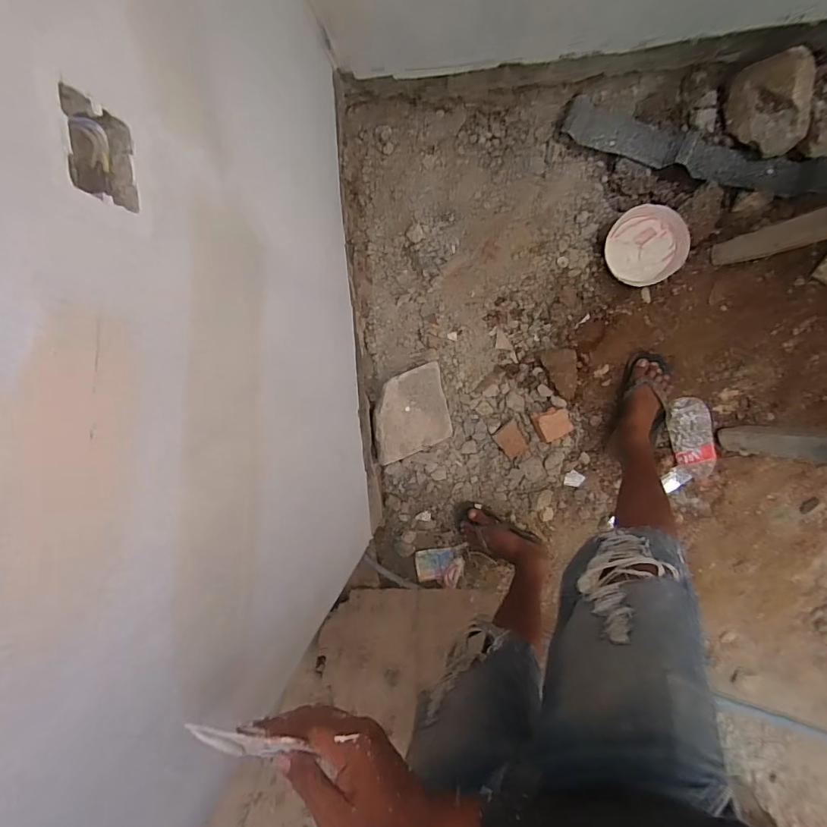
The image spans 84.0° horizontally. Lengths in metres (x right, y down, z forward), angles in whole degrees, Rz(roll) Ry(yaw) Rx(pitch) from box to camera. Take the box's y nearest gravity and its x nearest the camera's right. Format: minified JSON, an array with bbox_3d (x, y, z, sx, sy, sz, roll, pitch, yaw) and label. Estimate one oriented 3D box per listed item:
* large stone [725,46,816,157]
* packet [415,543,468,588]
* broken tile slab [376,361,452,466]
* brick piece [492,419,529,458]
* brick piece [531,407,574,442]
[{"bbox_3d":[0.774,-0.663,0.987,0.132,0.098,0.195,-10,95,8],"label":"large stone"},{"bbox_3d":[0.080,0.423,1.266,0.140,0.015,0.116,-8,95,8],"label":"packet"},{"bbox_3d":[-0.008,-0.002,1.152,0.190,0.020,0.212,-12,91,-8],"label":"broken tile slab"},{"bbox_3d":[0.256,0.071,1.185,0.072,0.018,0.086,-35,92,-17],"label":"brick piece"},{"bbox_3d":[0.352,0.027,1.153,0.089,0.026,0.078,-21,93,9],"label":"brick piece"}]

